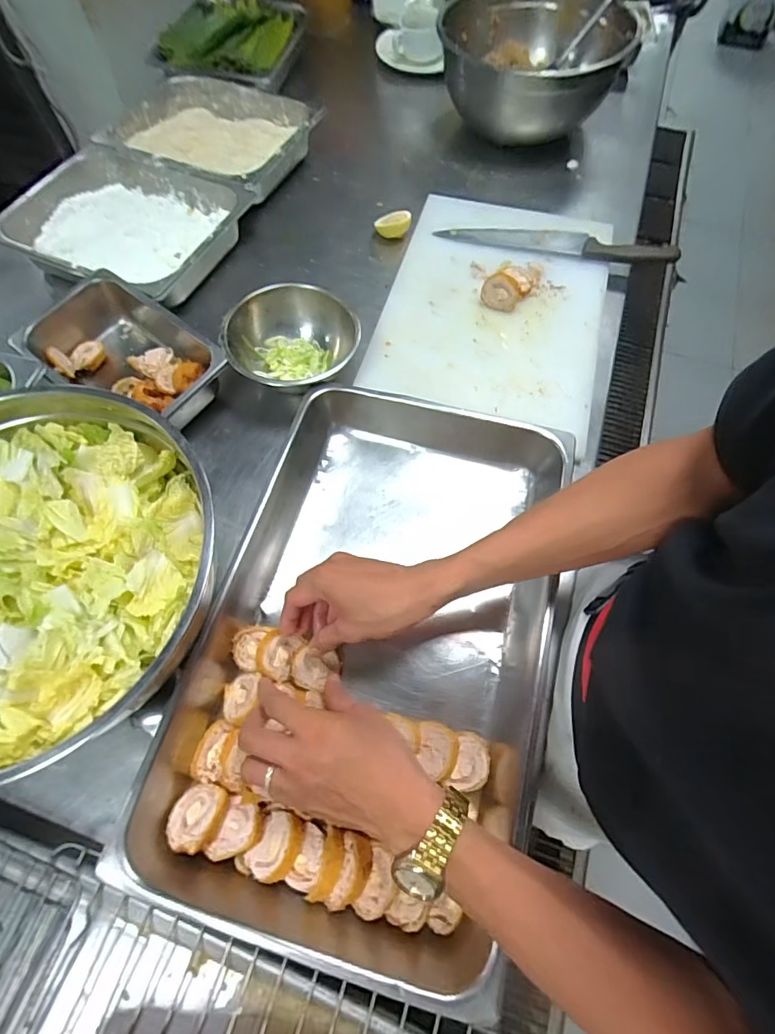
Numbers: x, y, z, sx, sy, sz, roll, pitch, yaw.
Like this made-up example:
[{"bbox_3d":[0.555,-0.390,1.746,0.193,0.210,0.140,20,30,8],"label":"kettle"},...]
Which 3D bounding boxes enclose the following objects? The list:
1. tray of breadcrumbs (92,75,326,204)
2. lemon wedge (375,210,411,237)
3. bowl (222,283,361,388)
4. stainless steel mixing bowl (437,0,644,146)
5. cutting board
[{"bbox_3d":[-0.305,-0.678,0.840,0.346,0.061,0.273,26,68,11],"label":"tray of breadcrumbs"},{"bbox_3d":[0.009,-0.468,0.769,0.056,0.045,0.026,-3,65,-2],"label":"lemon wedge"},{"bbox_3d":[-0.120,-0.217,0.630,0.164,0.080,0.153,0,65,0],"label":"bowl"},{"bbox_3d":[0.249,-0.799,0.859,0.302,0.148,0.374,10,66,4],"label":"stainless steel mixing bowl"},{"bbox_3d":[0.160,-0.320,0.693,0.301,0.021,0.422,15,66,5],"label":"cutting board"}]

